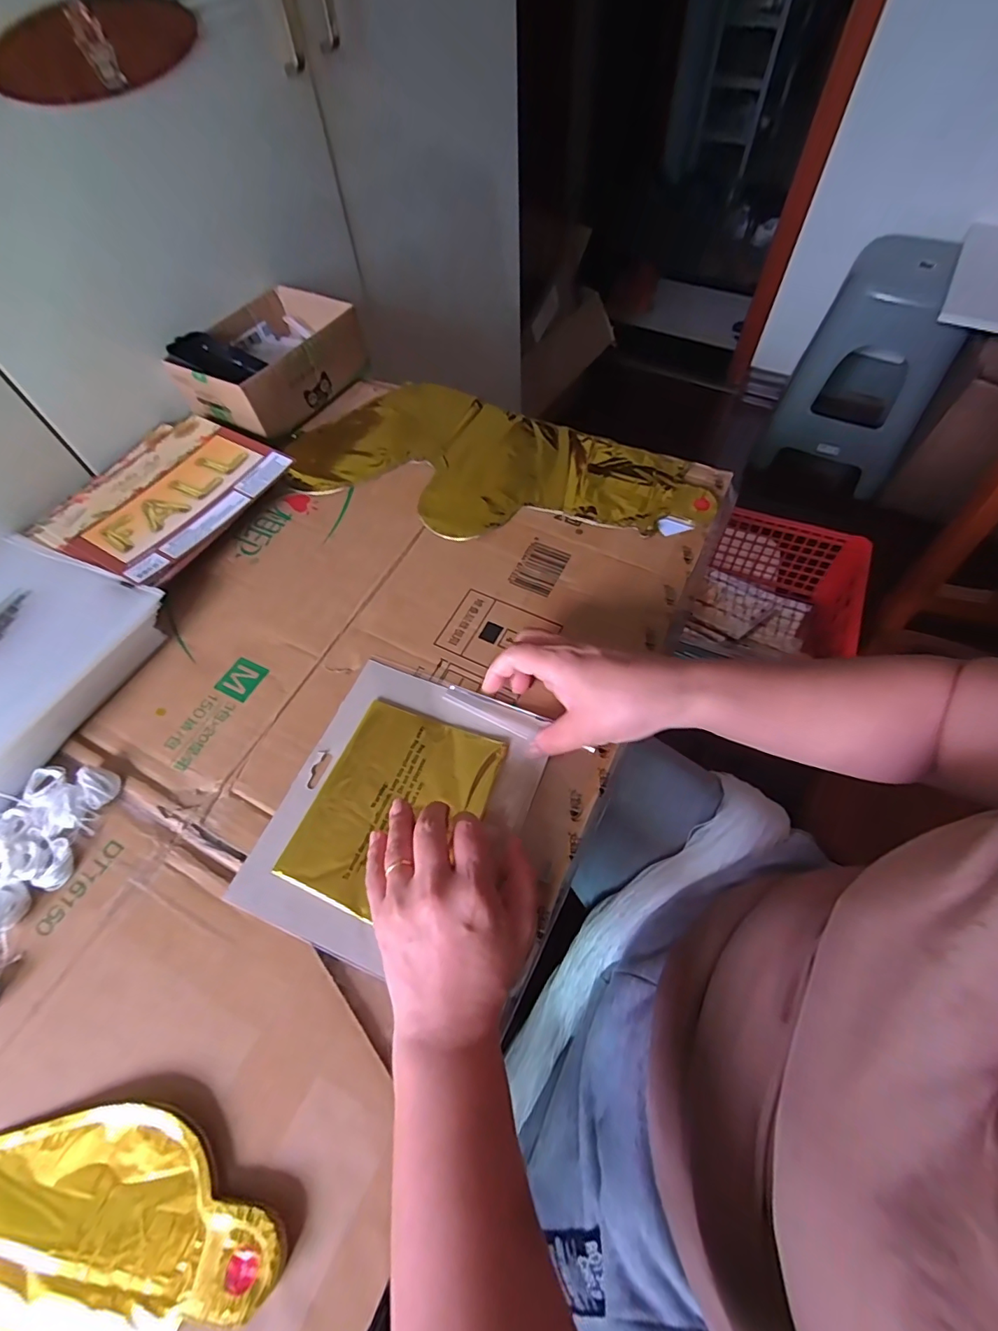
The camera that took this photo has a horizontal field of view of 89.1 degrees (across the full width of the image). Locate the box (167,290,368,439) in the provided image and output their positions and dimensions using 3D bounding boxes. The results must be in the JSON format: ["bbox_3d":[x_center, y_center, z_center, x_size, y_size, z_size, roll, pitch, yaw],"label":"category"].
[{"bbox_3d":[-0.267,-0.360,0.599,0.149,0.071,0.200,28,65,19],"label":"box"}]

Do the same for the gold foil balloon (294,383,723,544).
[{"bbox_3d":[-0.006,-0.201,0.518,0.410,0.013,0.187,23,64,16],"label":"gold foil balloon"}]

